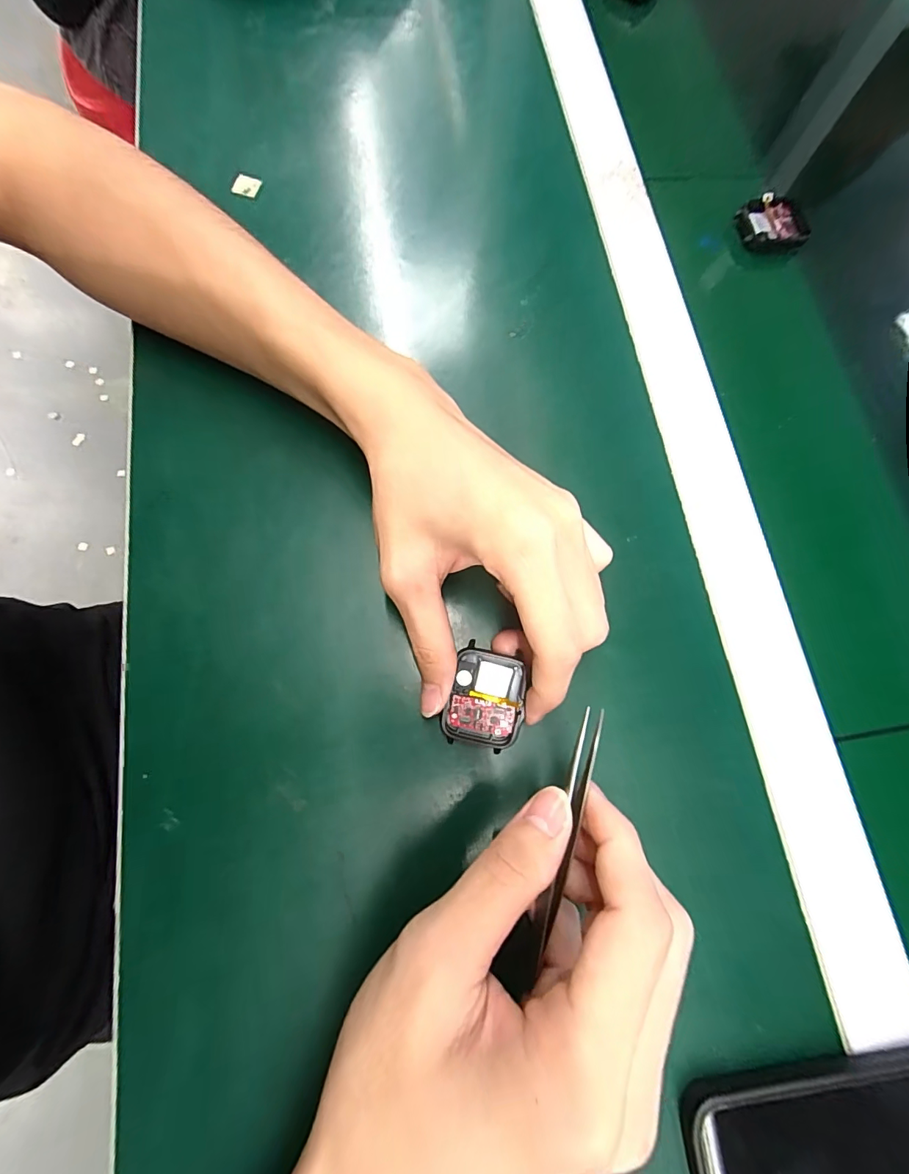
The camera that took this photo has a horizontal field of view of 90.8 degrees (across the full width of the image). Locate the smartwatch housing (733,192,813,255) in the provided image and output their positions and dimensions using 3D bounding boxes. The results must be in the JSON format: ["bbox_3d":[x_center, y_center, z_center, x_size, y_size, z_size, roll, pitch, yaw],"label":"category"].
[{"bbox_3d":[0.219,-0.248,0.309,0.043,0.012,0.042,0,76,-2],"label":"smartwatch housing"}]

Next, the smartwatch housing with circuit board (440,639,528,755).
[{"bbox_3d":[0.016,0.054,0.213,0.035,0.013,0.044,16,76,2],"label":"smartwatch housing with circuit board"}]

